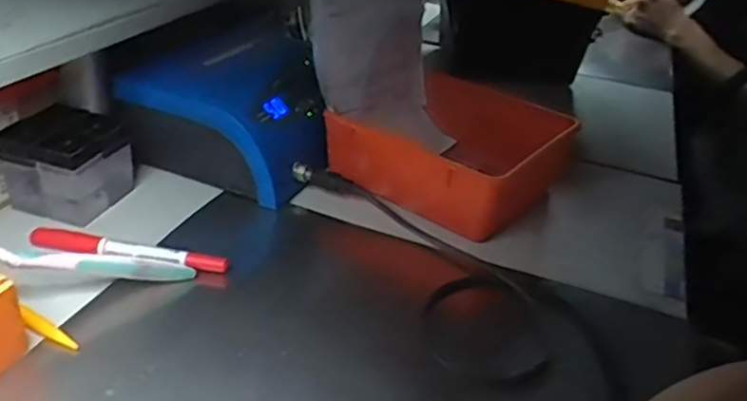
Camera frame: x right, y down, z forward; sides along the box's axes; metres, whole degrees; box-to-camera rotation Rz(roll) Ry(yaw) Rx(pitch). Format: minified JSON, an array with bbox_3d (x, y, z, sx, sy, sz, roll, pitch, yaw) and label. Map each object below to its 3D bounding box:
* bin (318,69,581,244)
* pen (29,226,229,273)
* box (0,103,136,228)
[{"bbox_3d":[0.069,-0.046,0.568,0.150,0.066,0.158,27,37,30],"label":"bin"},{"bbox_3d":[-0.169,0.036,0.451,0.138,0.012,0.021,11,32,8],"label":"pen"},{"bbox_3d":[-0.227,-0.032,0.499,0.070,0.070,0.078,18,33,18],"label":"box"}]

